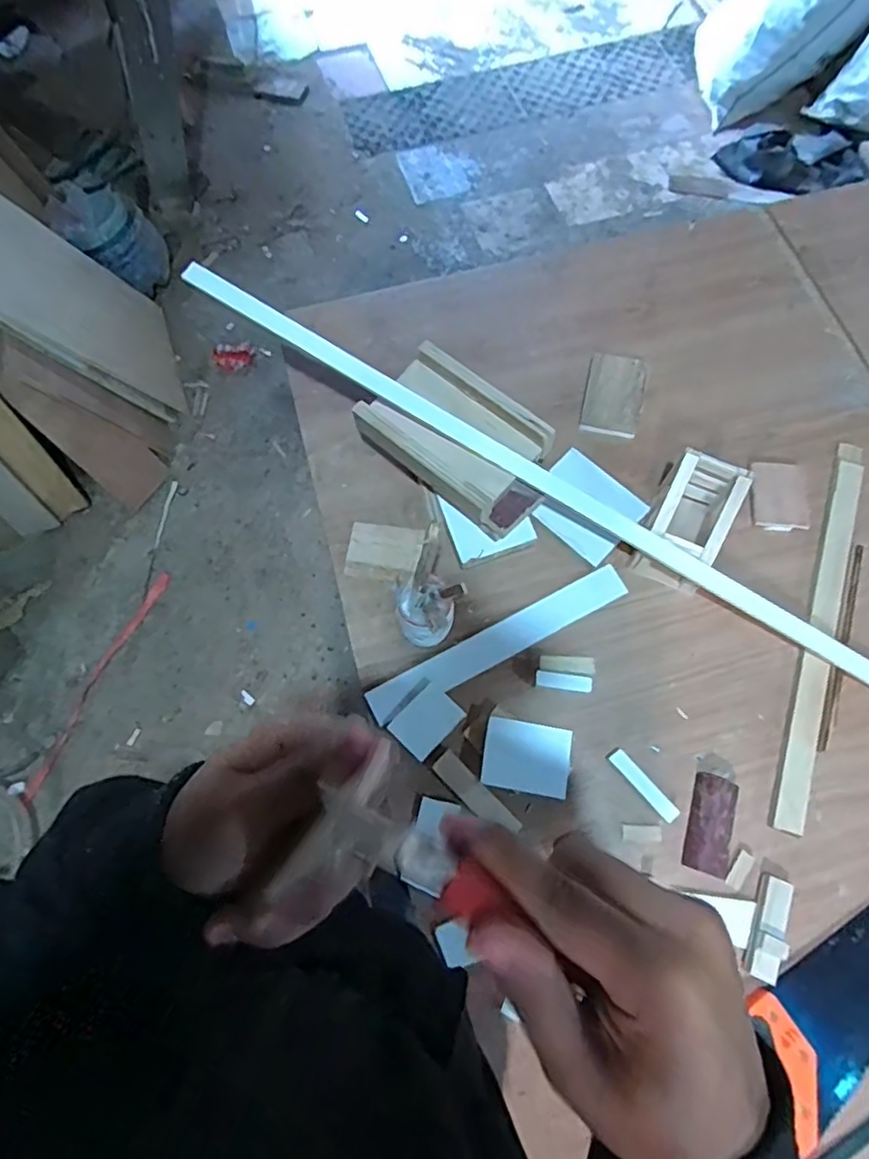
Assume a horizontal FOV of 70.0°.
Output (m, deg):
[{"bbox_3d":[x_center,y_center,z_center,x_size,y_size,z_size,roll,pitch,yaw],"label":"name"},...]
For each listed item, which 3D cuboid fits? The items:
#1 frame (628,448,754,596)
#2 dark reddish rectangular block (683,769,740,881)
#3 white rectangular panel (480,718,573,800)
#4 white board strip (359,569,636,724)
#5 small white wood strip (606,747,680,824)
[{"bbox_3d":[0.300,-0.067,0.731,0.082,0.101,0.128,23,72,8],"label":"frame"},{"bbox_3d":[0.295,0.259,0.657,0.046,0.024,0.099,19,71,7],"label":"dark reddish rectangular block"},{"bbox_3d":[0.103,0.197,0.686,0.093,0.011,0.074,10,70,4],"label":"white rectangular panel"},{"bbox_3d":[0.076,0.075,0.740,0.333,0.012,0.043,-27,72,-7],"label":"white board strip"},{"bbox_3d":[0.227,0.223,0.675,0.020,0.011,0.090,-38,74,-13],"label":"small white wood strip"}]

